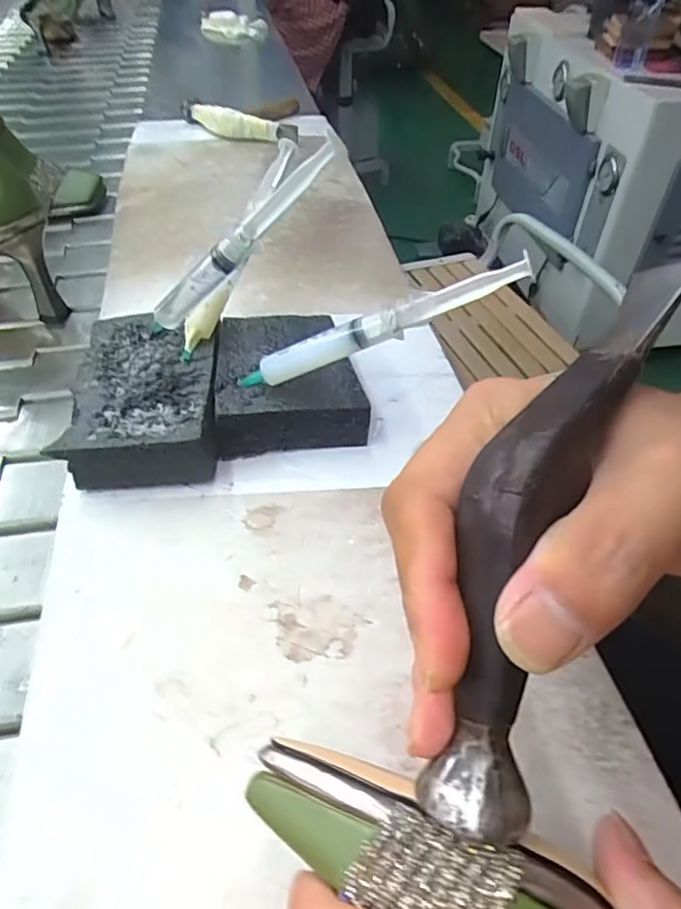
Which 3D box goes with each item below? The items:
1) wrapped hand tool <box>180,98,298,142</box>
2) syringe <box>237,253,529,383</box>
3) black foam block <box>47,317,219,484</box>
[{"bbox_3d":[-0.139,-0.410,0.702,0.180,0.032,0.043,26,52,21],"label":"wrapped hand tool"},{"bbox_3d":[0.016,-0.065,0.299,0.164,0.016,0.012,-17,42,24],"label":"syringe"},{"bbox_3d":[-0.114,-0.035,0.350,0.080,0.035,0.118,-3,47,-4],"label":"black foam block"}]

